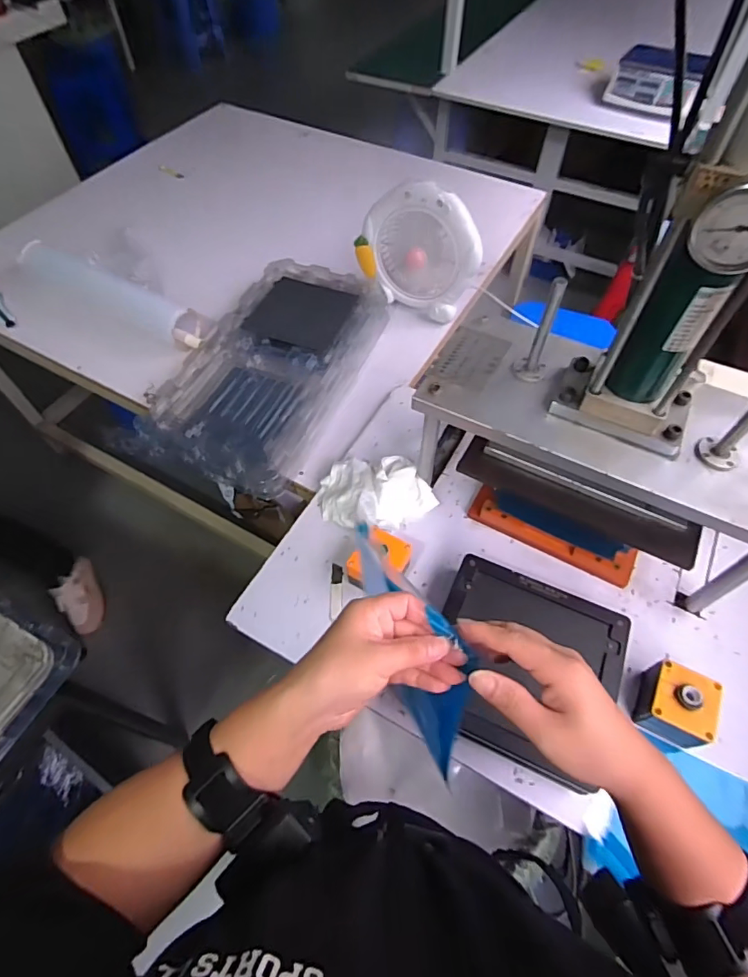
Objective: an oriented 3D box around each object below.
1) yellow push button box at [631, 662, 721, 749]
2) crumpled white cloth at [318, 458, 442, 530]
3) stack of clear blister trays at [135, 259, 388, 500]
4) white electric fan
[{"bbox_3d":[0.385,0.277,0.643,0.076,0.075,0.083,24,61,13],"label":"yellow push button box"},{"bbox_3d":[0.003,0.002,0.819,0.183,0.056,0.145,-13,59,-9],"label":"crumpled white cloth"},{"bbox_3d":[-0.193,-0.246,0.978,0.280,0.060,0.537,21,60,11],"label":"stack of clear blister trays"},{"bbox_3d":[0.086,-0.473,1.010,0.253,0.243,0.099,26,61,14],"label":"white electric fan"}]

